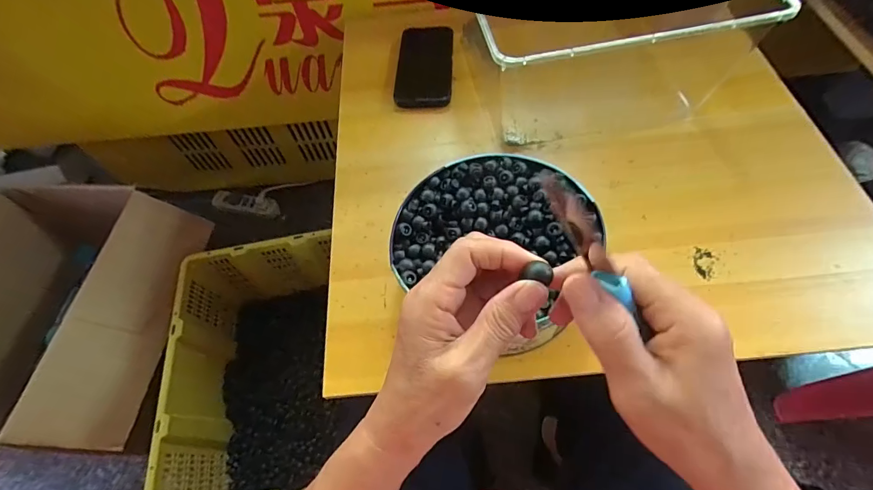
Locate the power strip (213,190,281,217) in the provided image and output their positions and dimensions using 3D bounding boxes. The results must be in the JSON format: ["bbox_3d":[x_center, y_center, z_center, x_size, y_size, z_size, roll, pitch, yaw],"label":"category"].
[{"bbox_3d":[-0.540,-0.117,1.140,0.180,0.038,0.058,8,98,5],"label":"power strip"}]

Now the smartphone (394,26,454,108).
[{"bbox_3d":[-0.017,-0.265,0.587,0.078,0.013,0.158,1,61,5],"label":"smartphone"}]

